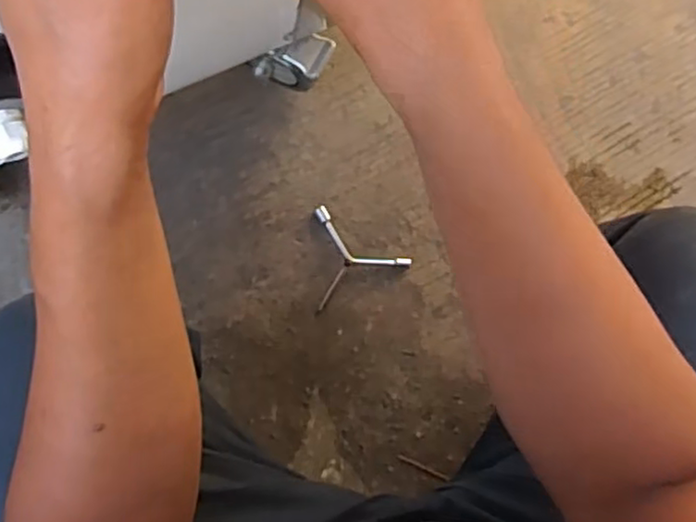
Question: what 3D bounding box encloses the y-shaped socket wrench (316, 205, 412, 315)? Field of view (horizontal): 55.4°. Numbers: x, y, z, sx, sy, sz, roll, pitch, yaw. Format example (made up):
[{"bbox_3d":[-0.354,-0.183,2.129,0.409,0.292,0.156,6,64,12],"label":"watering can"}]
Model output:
[{"bbox_3d":[-0.008,-0.015,0.807,0.127,0.017,0.112,-30,93,-7],"label":"y-shaped socket wrench"}]

